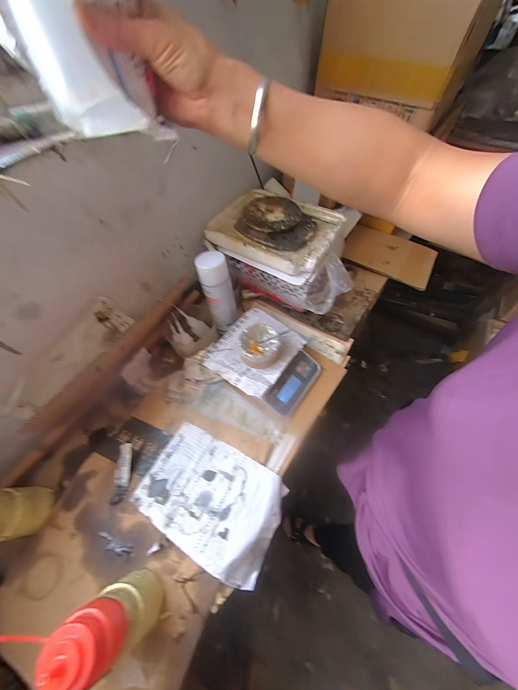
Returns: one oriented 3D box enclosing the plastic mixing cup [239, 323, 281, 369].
[{"bbox_3d":[0.003,0.003,0.542,0.084,0.050,0.082,-1,56,1],"label":"plastic mixing cup"}]

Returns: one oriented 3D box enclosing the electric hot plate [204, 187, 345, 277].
[{"bbox_3d":[0.045,-0.300,0.633,0.288,0.064,0.238,26,61,18],"label":"electric hot plate"}]

